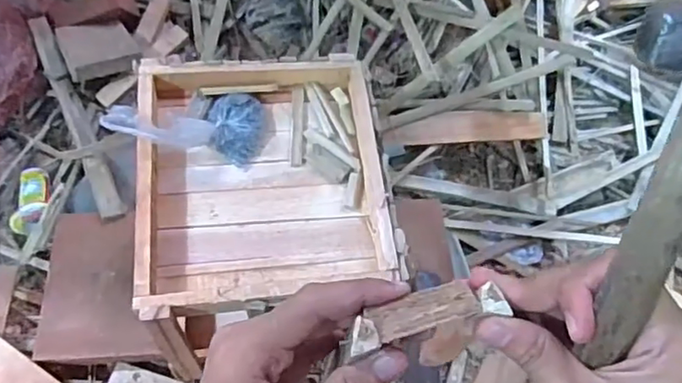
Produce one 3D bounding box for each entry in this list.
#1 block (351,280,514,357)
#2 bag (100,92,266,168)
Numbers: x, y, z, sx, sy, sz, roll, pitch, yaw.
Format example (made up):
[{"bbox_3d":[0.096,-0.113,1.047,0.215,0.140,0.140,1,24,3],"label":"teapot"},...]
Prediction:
[{"bbox_3d":[0.036,0.053,0.256,0.069,0.010,0.021,-14,65,-15],"label":"block"},{"bbox_3d":[-0.149,-0.064,0.582,0.160,0.035,0.075,-1,60,-33],"label":"bag"}]

